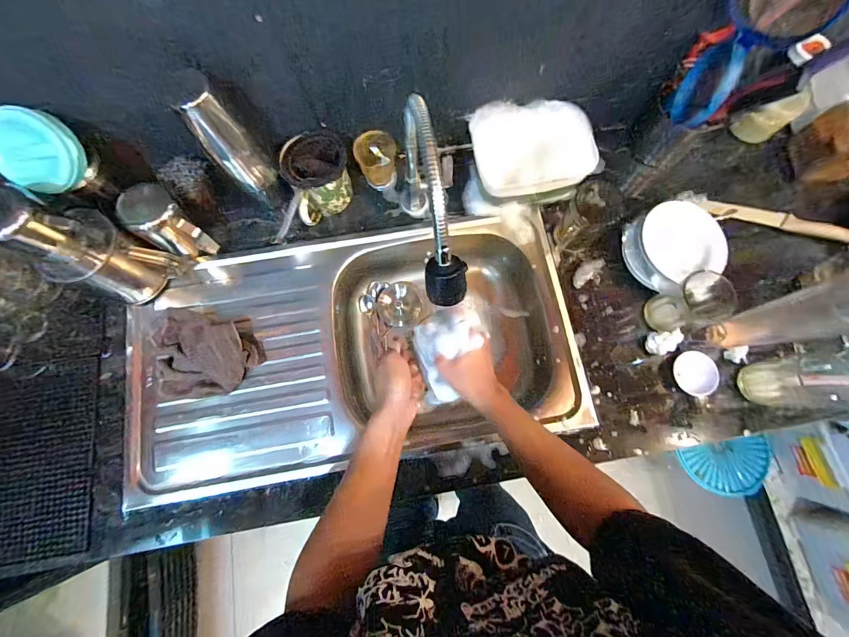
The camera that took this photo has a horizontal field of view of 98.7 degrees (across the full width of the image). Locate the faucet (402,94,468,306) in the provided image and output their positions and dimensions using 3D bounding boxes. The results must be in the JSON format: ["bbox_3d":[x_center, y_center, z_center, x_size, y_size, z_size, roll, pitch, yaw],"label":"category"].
[{"bbox_3d":[0.015,-0.154,0.484,0.066,0.264,0.289,-1,78,1],"label":"faucet"}]

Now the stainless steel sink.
[{"bbox_3d":[-0.123,0.048,0.667,0.745,0.157,0.417,-10,77,-2],"label":"stainless steel sink"}]

